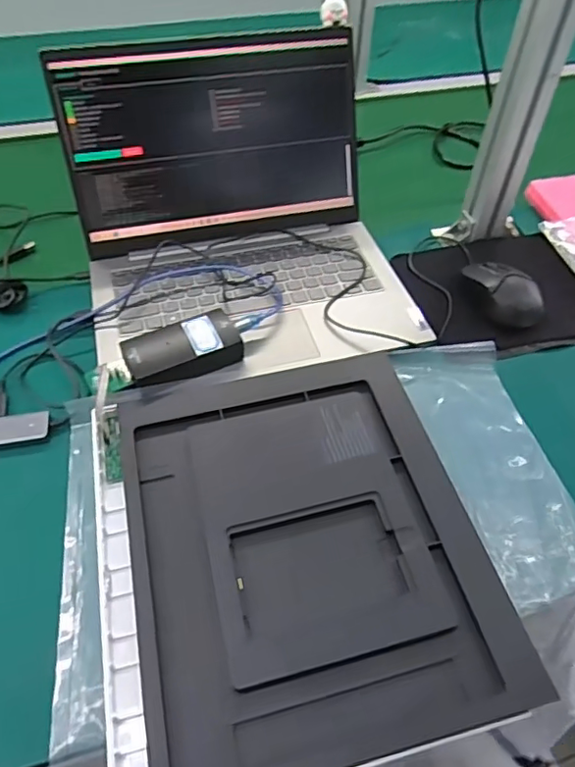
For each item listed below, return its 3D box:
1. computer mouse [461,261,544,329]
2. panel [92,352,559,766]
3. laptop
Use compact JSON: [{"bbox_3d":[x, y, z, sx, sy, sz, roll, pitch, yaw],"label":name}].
[{"bbox_3d":[0.230,-0.096,0.594,0.048,0.030,0.096,-13,51,-12],"label":"computer mouse"},{"bbox_3d":[-0.001,0.113,0.418,0.263,0.024,0.293,-10,51,-10],"label":"panel"},{"bbox_3d":[-0.048,-0.179,0.564,0.322,0.177,0.325,-12,51,-11],"label":"laptop"}]

